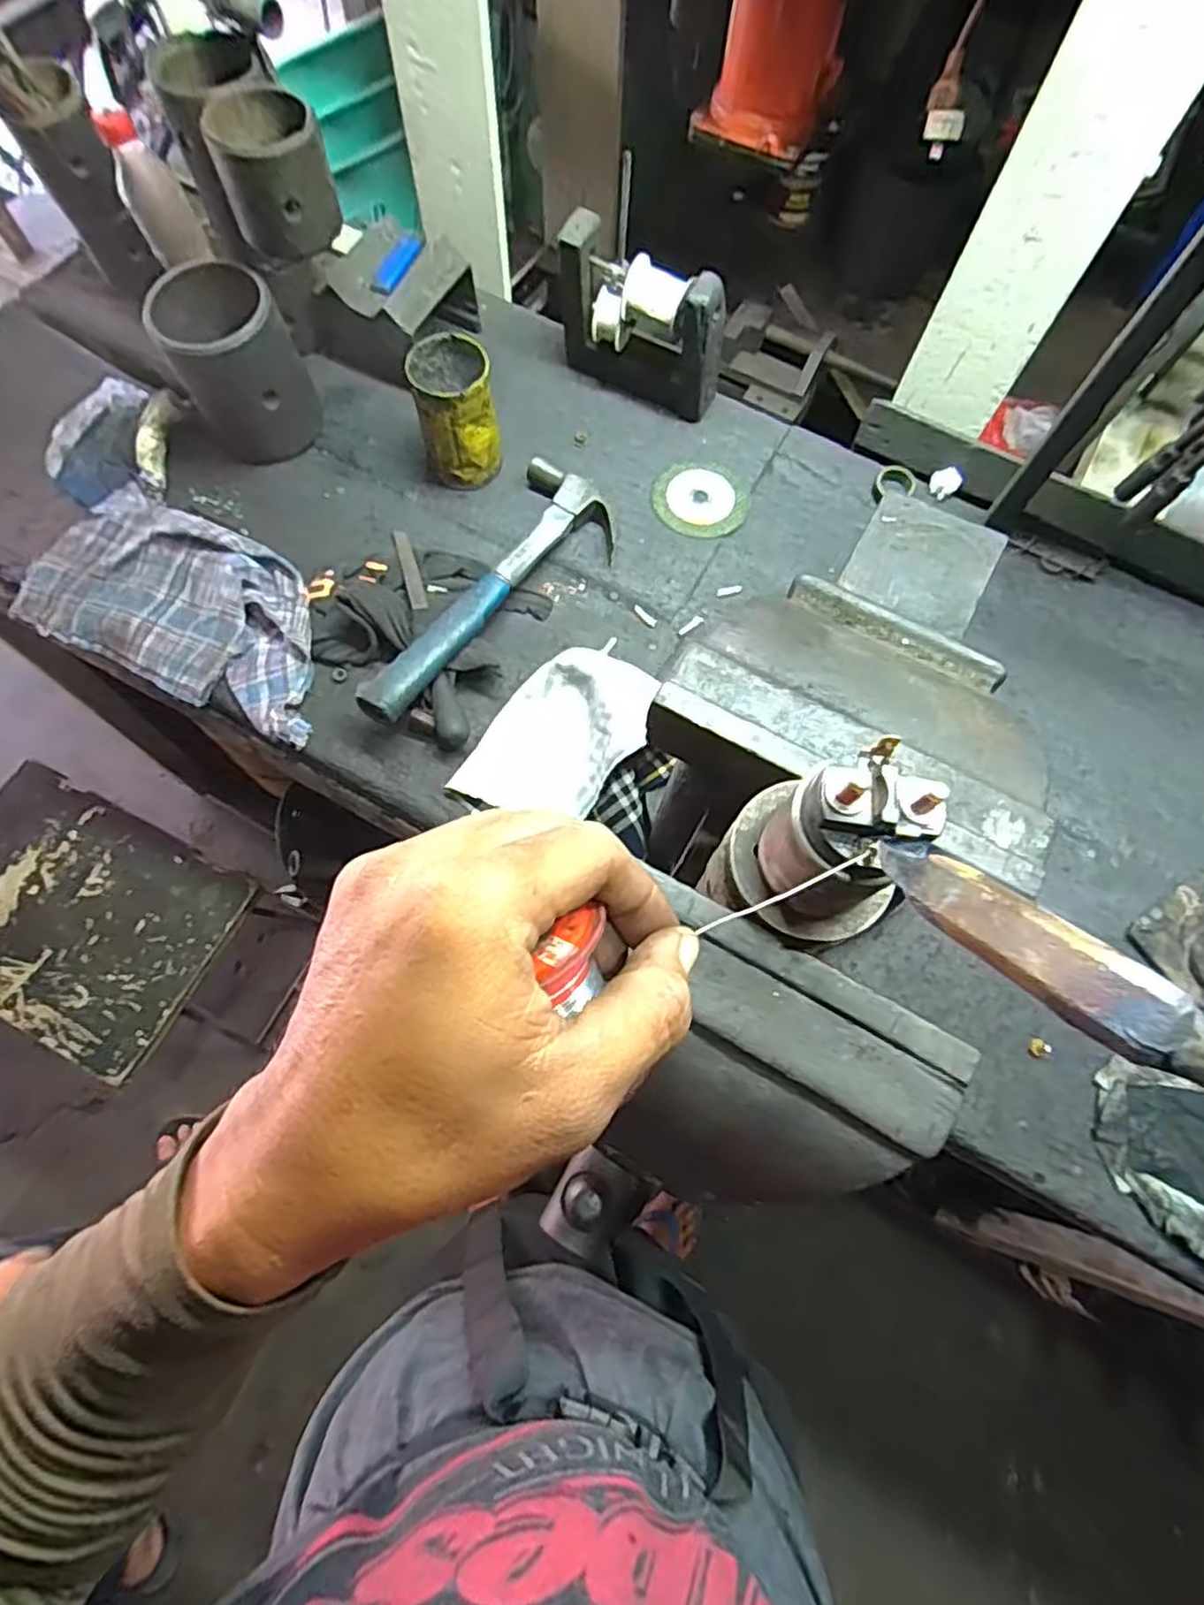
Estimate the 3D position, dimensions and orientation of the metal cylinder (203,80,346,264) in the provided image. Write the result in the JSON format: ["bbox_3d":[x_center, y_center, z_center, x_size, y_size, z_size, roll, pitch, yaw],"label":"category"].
[{"bbox_3d":[-0.274,-0.529,0.593,0.086,0.082,0.089,-23,73,-10],"label":"metal cylinder"}]

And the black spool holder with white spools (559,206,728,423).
[{"bbox_3d":[0.036,-0.471,0.702,0.174,0.142,0.042,34,72,10],"label":"black spool holder with white spools"}]

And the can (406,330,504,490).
[{"bbox_3d":[-0.141,-0.375,0.680,0.072,0.117,0.077,1,70,-2],"label":"can"}]

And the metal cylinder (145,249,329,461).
[{"bbox_3d":[-0.344,-0.415,0.676,0.114,0.142,0.107,-23,73,-10],"label":"metal cylinder"}]

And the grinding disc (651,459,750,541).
[{"bbox_3d":[0.103,-0.316,0.725,0.096,0.008,0.096,1,70,-2],"label":"grinding disc"}]

